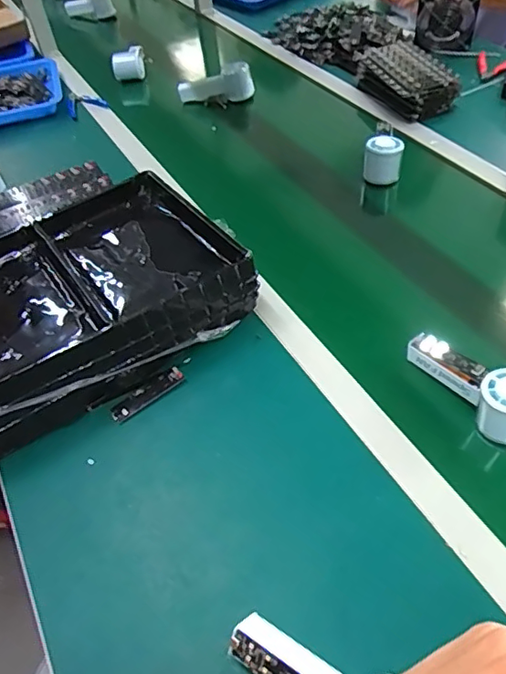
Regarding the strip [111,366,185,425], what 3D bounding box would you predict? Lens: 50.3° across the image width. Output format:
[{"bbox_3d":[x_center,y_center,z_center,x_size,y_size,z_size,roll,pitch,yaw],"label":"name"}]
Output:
[{"bbox_3d":[-0.123,0.067,0.633,0.093,0.007,0.025,-33,52,-20],"label":"strip"}]

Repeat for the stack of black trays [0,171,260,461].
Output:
[{"bbox_3d":[-0.228,-0.055,0.693,0.374,0.094,0.295,-30,51,-17],"label":"stack of black trays"}]

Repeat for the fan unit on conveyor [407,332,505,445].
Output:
[{"bbox_3d":[0.231,0.048,0.577,0.049,0.065,0.147,-39,54,-23],"label":"fan unit on conveyor"}]

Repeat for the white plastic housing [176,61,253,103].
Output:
[{"bbox_3d":[-0.075,-0.517,1.114,0.153,0.078,0.049,-2,49,21],"label":"white plastic housing"}]

